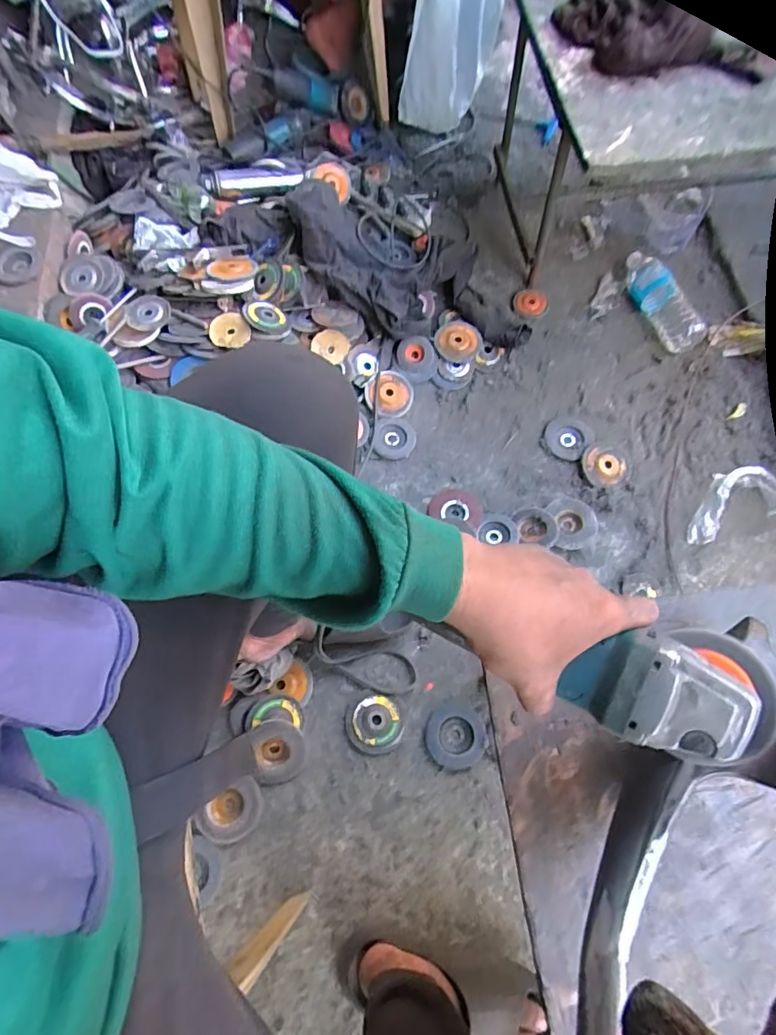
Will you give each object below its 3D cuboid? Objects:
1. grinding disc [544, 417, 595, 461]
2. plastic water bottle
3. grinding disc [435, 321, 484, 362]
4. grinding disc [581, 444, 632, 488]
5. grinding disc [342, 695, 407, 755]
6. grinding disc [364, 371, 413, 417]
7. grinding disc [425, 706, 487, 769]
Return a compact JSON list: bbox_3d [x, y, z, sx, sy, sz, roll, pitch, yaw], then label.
[{"bbox_3d":[0.351,-0.157,0.979,0.085,0.009,0.088,-2,74,5],"label":"grinding disc"},{"bbox_3d":[0.578,-0.465,1.064,0.070,0.083,0.250,-27,72,-9],"label":"plastic water bottle"},{"bbox_3d":[0.146,-0.366,1.044,0.095,0.020,0.091,0,82,1],"label":"grinding disc"},{"bbox_3d":[0.415,-0.096,0.951,0.089,0.021,0.083,0,70,0],"label":"grinding disc"},{"bbox_3d":[-0.022,0.333,0.808,0.090,0.009,0.084,-10,70,-3],"label":"grinding disc"},{"bbox_3d":[0.005,-0.247,1.011,0.099,0.022,0.093,-38,74,-12],"label":"grinding disc"},{"bbox_3d":[0.109,0.351,0.803,0.092,0.014,0.089,0,70,0],"label":"grinding disc"}]

